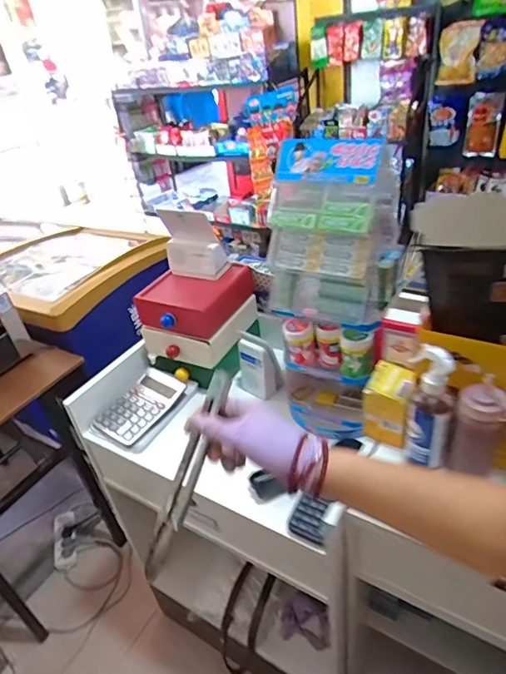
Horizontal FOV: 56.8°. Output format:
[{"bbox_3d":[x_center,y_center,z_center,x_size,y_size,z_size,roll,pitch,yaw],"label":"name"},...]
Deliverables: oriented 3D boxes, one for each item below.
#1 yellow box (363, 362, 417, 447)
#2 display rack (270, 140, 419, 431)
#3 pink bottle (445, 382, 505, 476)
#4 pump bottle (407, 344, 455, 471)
[{"bbox_3d":[0.220,0.105,0.758,0.065,0.104,0.079,10,39,23],"label":"yellow box"},{"bbox_3d":[0.133,-0.175,0.747,0.186,0.242,0.164,13,40,27],"label":"display rack"},{"bbox_3d":[0.314,0.132,0.653,0.065,0.169,0.057,7,38,19],"label":"pink bottle"},{"bbox_3d":[0.253,0.092,0.668,0.057,0.185,0.064,10,39,23],"label":"pump bottle"}]

